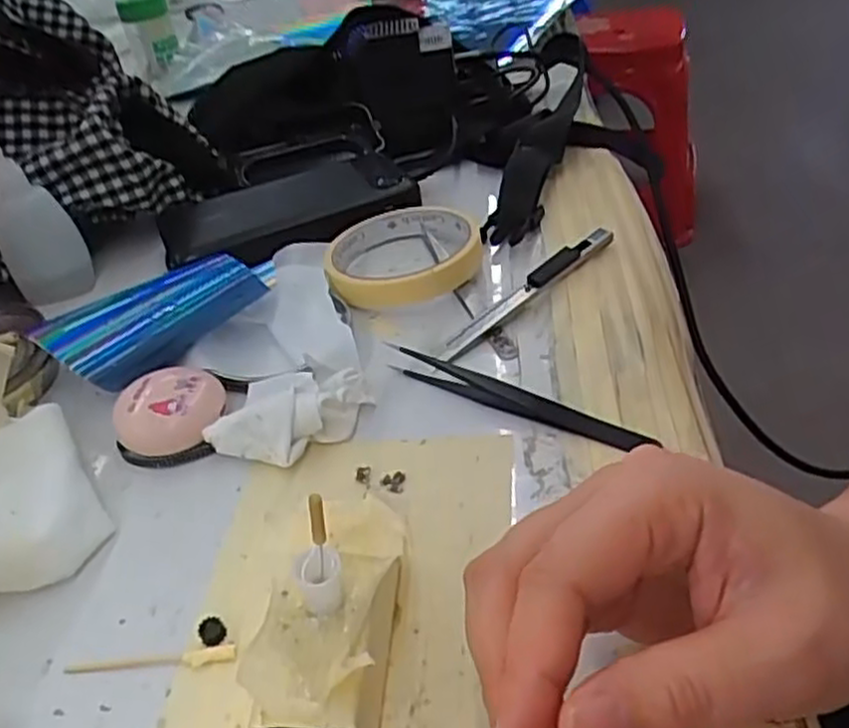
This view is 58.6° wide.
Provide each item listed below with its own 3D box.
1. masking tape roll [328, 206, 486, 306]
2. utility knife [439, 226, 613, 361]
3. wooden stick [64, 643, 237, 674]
[{"bbox_3d":[-0.013,-0.064,0.427,0.084,0.019,0.087,-4,39,3],"label":"masking tape roll"},{"bbox_3d":[0.055,-0.040,0.391,0.119,0.015,0.011,-31,45,-27],"label":"utility knife"},{"bbox_3d":[-0.093,0.100,0.255,0.059,0.004,0.006,-5,39,3],"label":"wooden stick"}]

